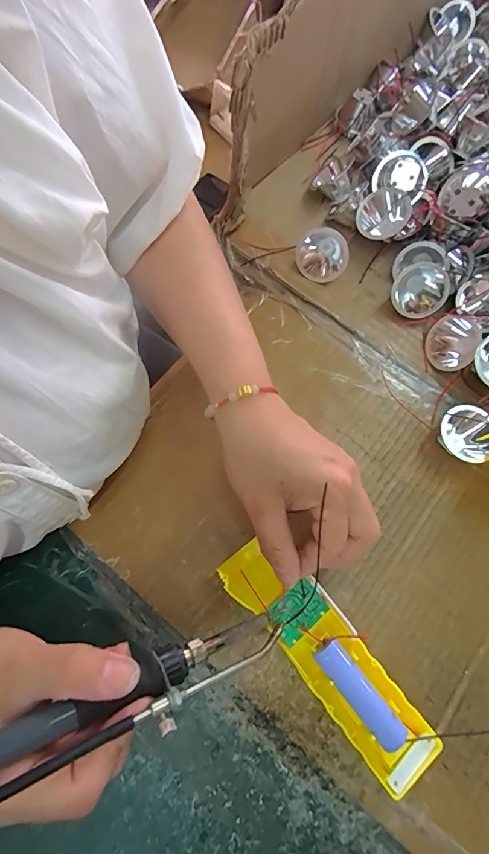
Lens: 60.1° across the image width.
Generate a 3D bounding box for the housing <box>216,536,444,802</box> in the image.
[{"bbox_3d":[0.049,0.136,0.255,0.045,0.016,0.157,-41,77,-15],"label":"housing"}]

